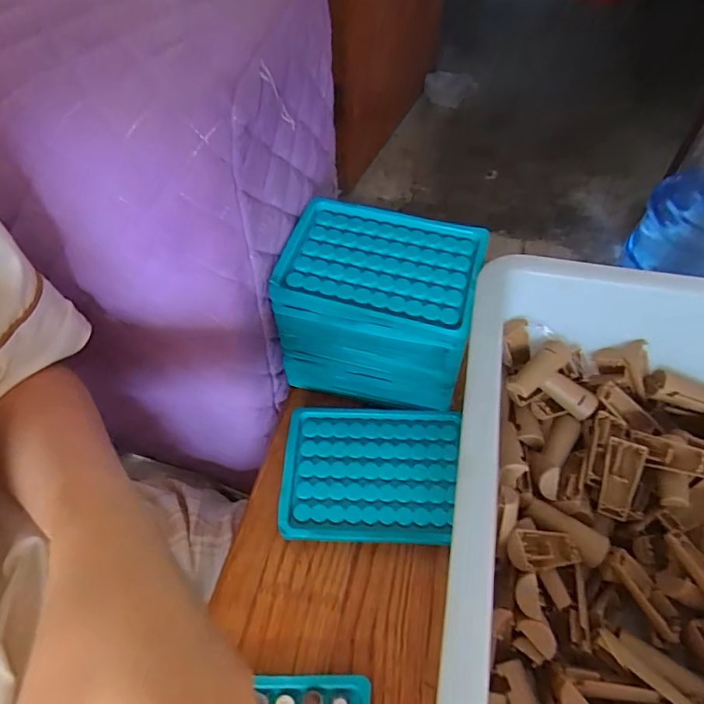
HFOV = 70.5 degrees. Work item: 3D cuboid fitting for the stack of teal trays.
[{"bbox_3d":[0.020,-0.032,0.374,0.129,0.106,0.092,12,54,10],"label":"stack of teal trays"}]

